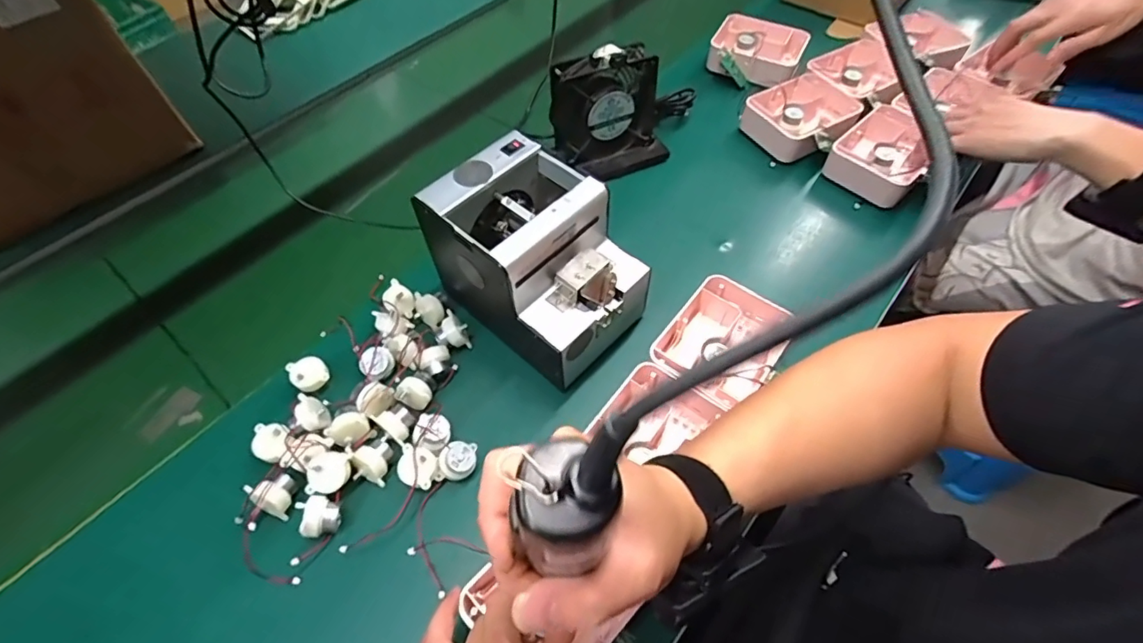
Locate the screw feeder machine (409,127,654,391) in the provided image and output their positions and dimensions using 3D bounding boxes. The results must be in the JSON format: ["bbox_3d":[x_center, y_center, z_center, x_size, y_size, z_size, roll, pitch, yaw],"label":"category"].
[{"bbox_3d":[-0.029,-0.057,0.499,0.185,0.150,0.129,36,65,25],"label":"screw feeder machine"}]

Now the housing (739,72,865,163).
[{"bbox_3d":[0.311,-0.273,0.686,0.134,0.049,0.106,-28,58,-14],"label":"housing"}]

